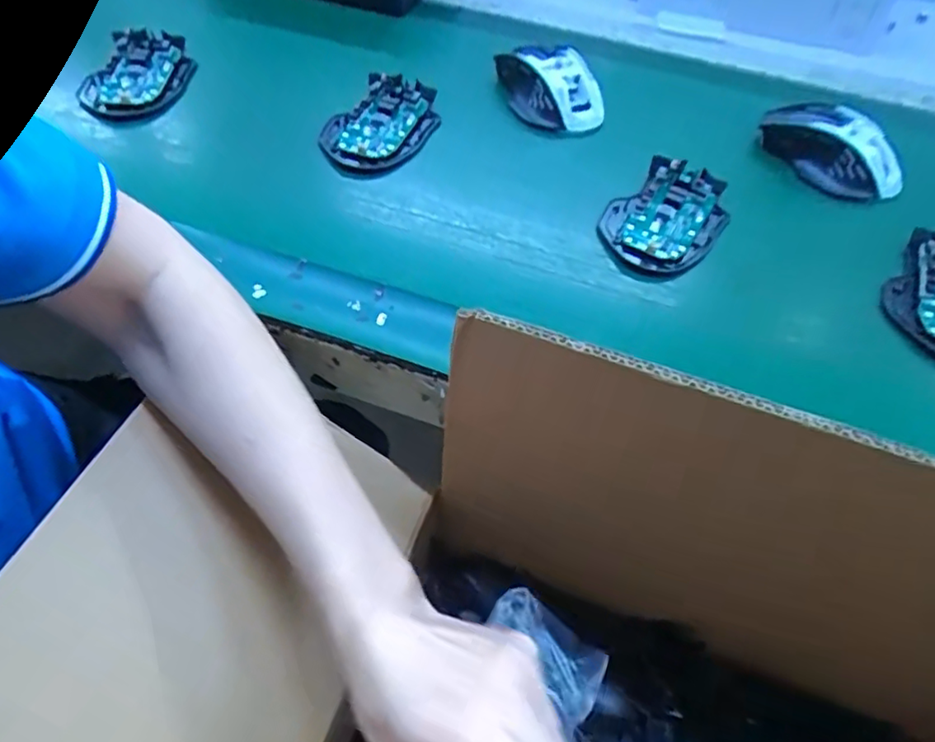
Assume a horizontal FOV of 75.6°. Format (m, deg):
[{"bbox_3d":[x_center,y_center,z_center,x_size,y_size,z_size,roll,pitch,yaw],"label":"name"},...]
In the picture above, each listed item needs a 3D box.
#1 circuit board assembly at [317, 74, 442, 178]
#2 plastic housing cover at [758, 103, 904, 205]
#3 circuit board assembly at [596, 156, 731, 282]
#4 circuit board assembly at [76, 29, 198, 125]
[{"bbox_3d":[-0.071,-0.198,0.485,0.075,0.020,0.140,20,54,12],"label":"circuit board assembly"},{"bbox_3d":[0.275,-0.171,0.456,0.046,0.044,0.111,-36,62,-27],"label":"plastic housing cover"},{"bbox_3d":[0.137,-0.107,0.421,0.074,0.030,0.101,36,58,22],"label":"circuit board assembly"},{"bbox_3d":[-0.275,-0.247,0.505,0.070,0.020,0.125,5,52,0],"label":"circuit board assembly"}]

